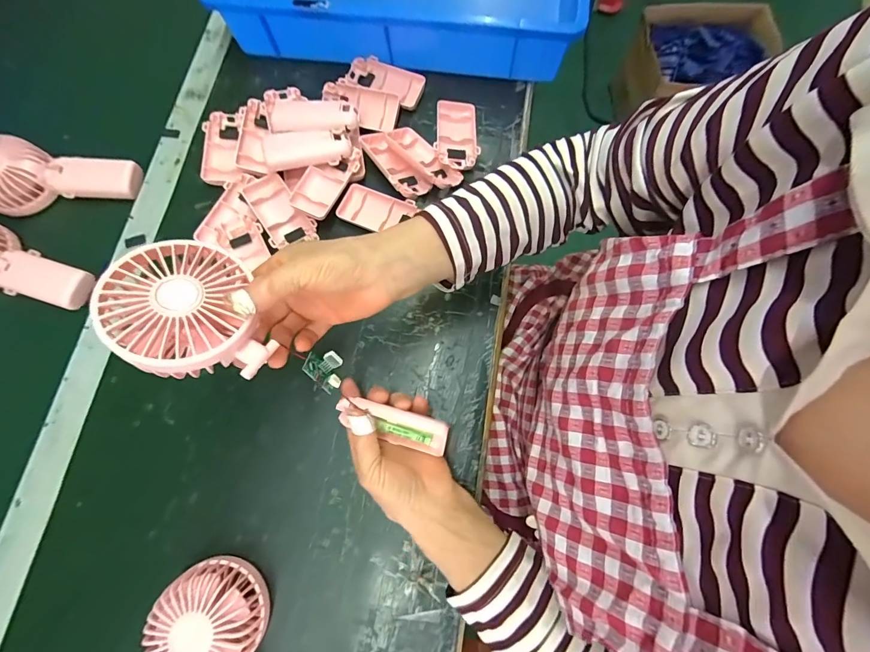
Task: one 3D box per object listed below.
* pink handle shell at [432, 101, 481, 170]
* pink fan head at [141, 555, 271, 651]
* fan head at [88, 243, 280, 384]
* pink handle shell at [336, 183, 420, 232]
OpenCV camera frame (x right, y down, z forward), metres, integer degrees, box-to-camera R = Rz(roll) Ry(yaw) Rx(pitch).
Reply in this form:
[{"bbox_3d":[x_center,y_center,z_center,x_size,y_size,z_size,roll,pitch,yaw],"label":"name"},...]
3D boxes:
[{"bbox_3d":[0.026,-0.226,0.448,0.049,0.026,0.094,-2,75,1],"label":"pink handle shell"},{"bbox_3d":[-0.187,0.250,0.315,0.083,0.046,0.090,0,75,1],"label":"pink fan head"},{"bbox_3d":[-0.162,-0.010,0.251,0.091,0.041,0.086,3,67,-21],"label":"fan head"},{"bbox_3d":[-0.066,-0.129,0.427,0.082,0.011,0.045,20,77,6],"label":"pink handle shell"}]

